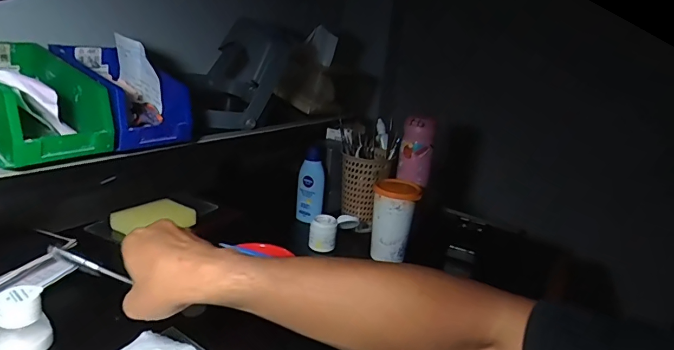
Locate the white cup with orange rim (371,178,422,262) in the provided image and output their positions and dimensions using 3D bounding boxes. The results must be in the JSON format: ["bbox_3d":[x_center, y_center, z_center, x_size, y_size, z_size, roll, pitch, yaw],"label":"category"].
[{"bbox_3d":[0.092,0.074,0.696,0.067,0.120,0.067,12,18,14],"label":"white cup with orange rim"}]

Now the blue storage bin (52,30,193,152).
[{"bbox_3d":[-0.280,-0.109,0.552,0.160,0.104,0.106,19,21,33],"label":"blue storage bin"}]

